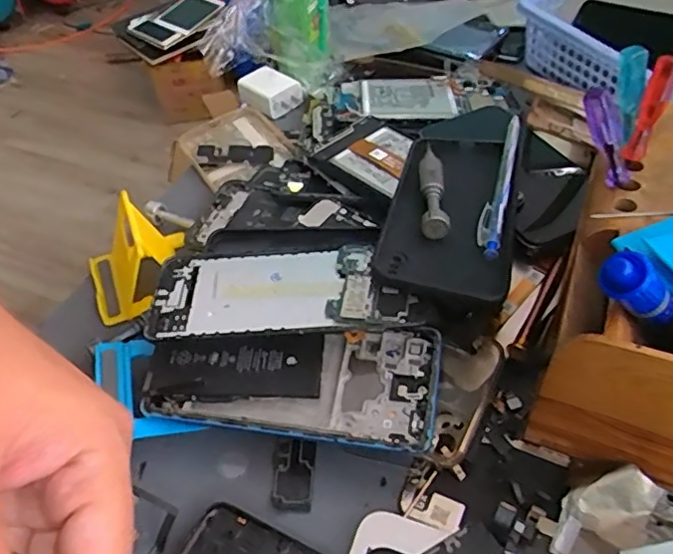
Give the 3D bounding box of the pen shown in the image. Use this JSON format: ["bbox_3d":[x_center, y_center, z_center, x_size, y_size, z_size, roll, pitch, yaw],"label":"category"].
[{"bbox_3d":[0.108,-0.063,0.400,0.015,0.018,0.132,12,48,14],"label":"pen"}]

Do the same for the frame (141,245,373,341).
[{"bbox_3d":[-0.045,0.007,0.360,0.130,0.007,0.069,-5,45,2],"label":"frame"}]

